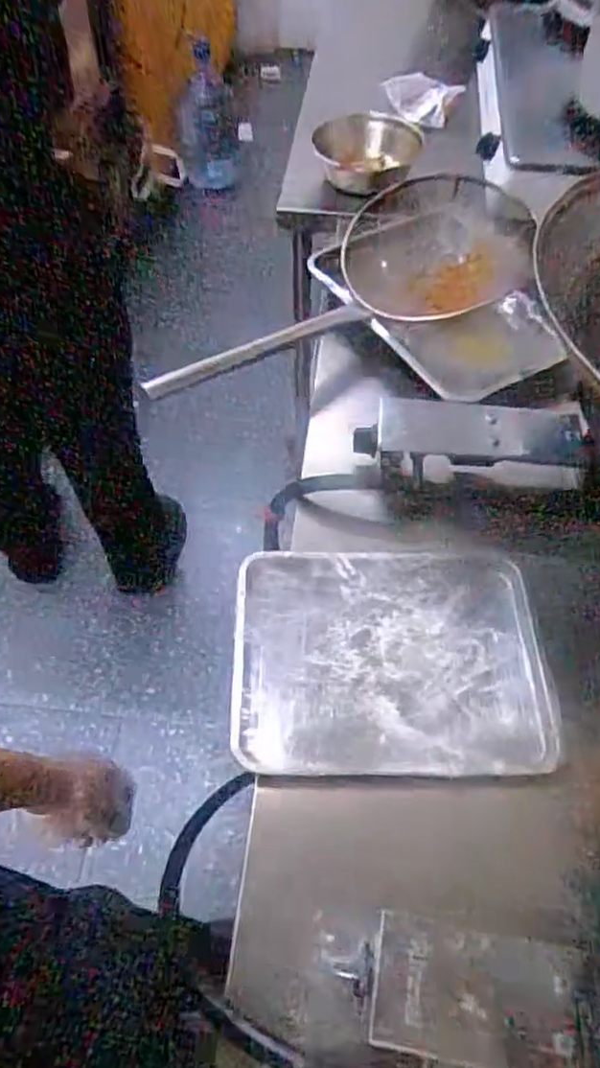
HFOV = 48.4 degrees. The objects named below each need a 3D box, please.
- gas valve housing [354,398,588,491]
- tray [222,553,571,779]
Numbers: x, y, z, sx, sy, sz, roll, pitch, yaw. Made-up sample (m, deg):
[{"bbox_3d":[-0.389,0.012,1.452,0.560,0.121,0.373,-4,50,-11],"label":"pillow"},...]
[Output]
[{"bbox_3d":[0.207,-0.108,0.833,0.273,0.087,0.110,1,56,-2],"label":"gas valve housing"},{"bbox_3d":[0.092,0.128,0.697,0.315,0.036,0.242,2,56,-1],"label":"tray"}]

